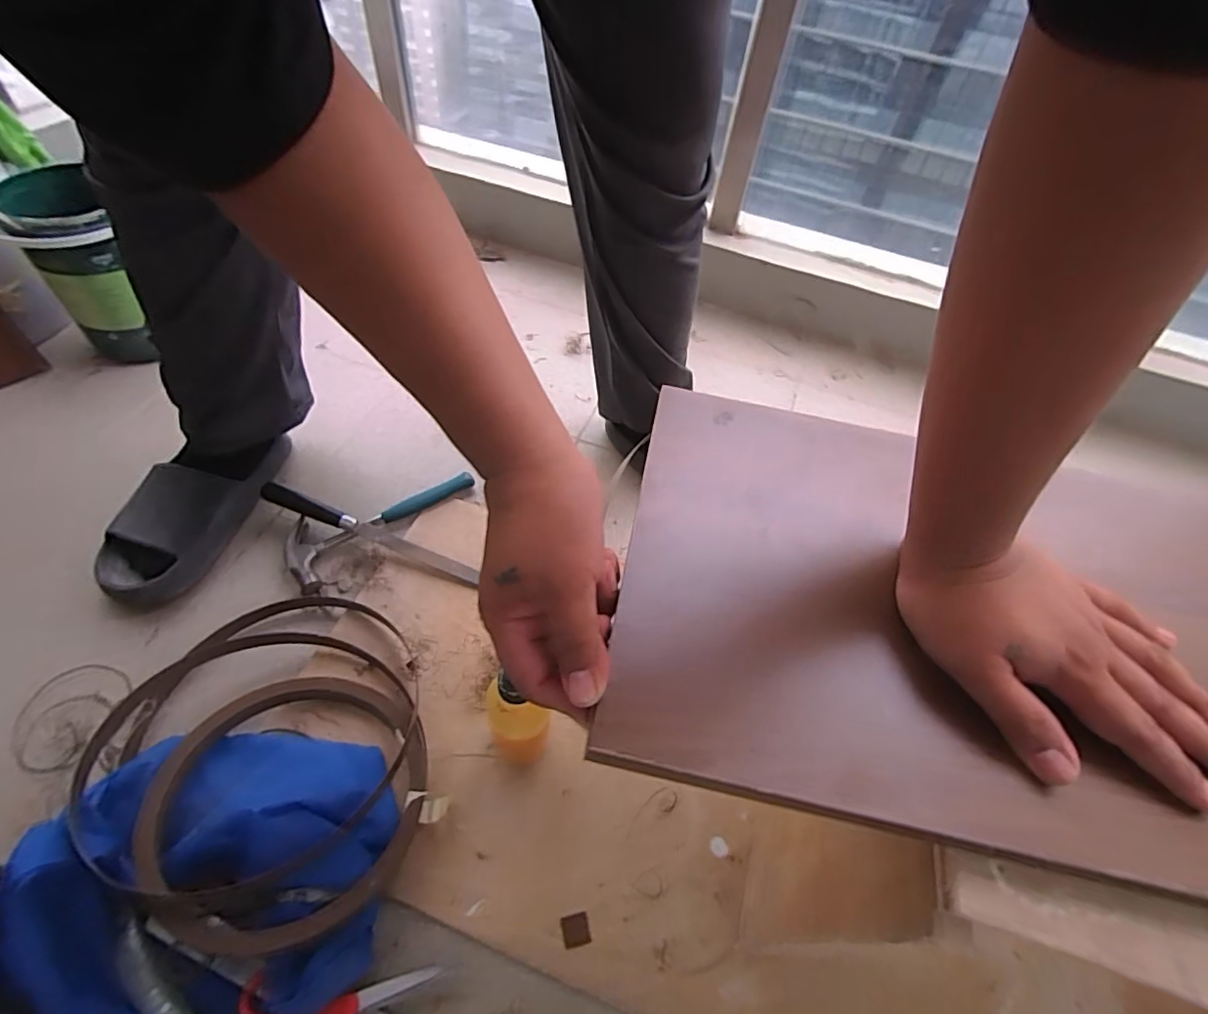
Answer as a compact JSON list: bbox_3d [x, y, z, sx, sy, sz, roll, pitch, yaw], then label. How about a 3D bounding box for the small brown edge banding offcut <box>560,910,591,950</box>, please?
[{"bbox_3d":[-0.025,0.376,0.490,0.024,0.004,0.024,-8,55,-13],"label":"small brown edge banding offcut"}]

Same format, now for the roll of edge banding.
[{"bbox_3d":[-0.311,0.215,0.511,0.266,0.074,0.326,-8,55,-13],"label":"roll of edge banding"}]

